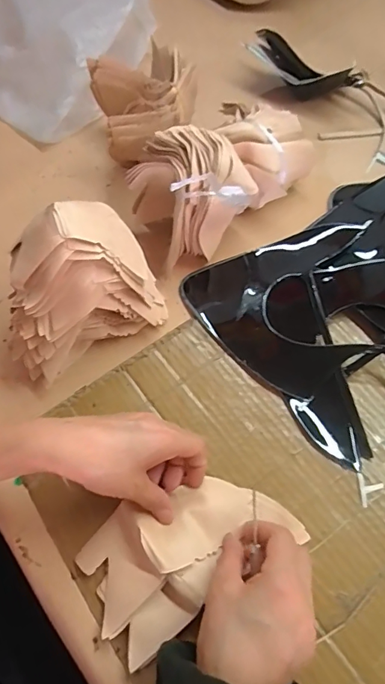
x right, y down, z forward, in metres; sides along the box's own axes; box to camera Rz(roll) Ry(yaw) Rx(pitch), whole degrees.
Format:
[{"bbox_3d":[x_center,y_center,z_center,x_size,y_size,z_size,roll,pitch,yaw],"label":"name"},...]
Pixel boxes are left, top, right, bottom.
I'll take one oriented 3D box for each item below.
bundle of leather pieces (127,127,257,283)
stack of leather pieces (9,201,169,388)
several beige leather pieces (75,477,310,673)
[{"bbox_3d":[-0.002,-0.155,0.484,0.117,0.113,0.107,-18,63,-8],"label":"bundle of leather pieces"},{"bbox_3d":[-0.112,-0.050,0.417,0.158,0.132,0.084,-30,65,-14],"label":"stack of leather pieces"},{"bbox_3d":[-0.006,0.160,0.359,0.163,0.027,0.099,-33,66,-15],"label":"several beige leather pieces"}]

